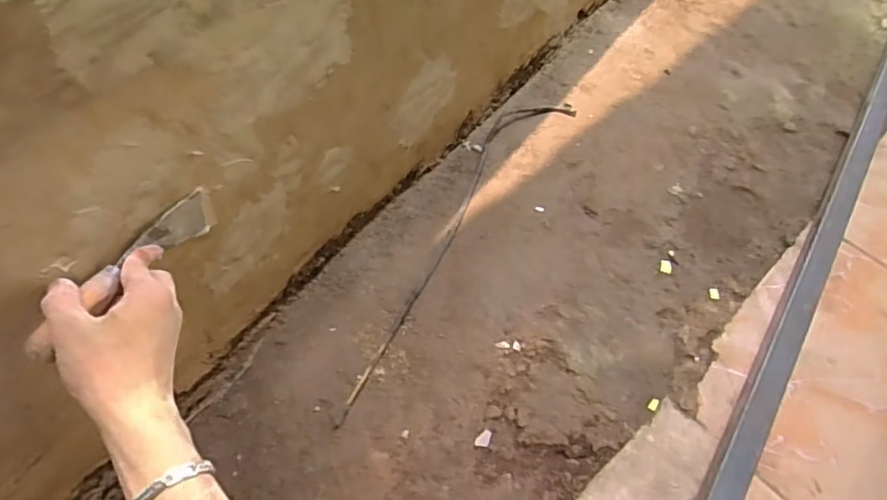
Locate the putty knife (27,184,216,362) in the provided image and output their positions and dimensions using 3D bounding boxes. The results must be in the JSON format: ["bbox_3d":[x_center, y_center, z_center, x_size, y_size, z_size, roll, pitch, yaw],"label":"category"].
[{"bbox_3d":[-0.248,0.015,0.448,0.022,0.050,0.187,19,43,9],"label":"putty knife"}]

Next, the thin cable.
[{"bbox_3d":[0.014,-0.046,0.832,0.103,0.008,0.661,29,57,15],"label":"thin cable"}]

